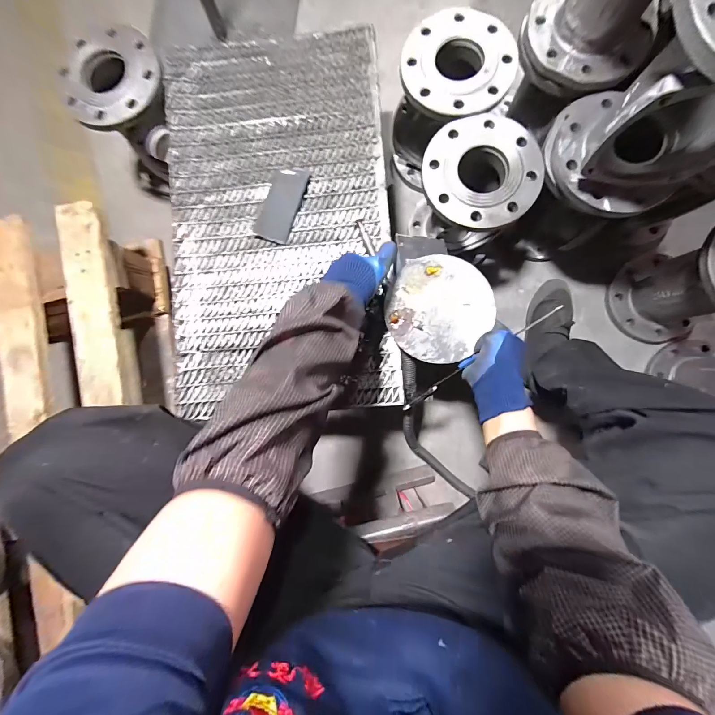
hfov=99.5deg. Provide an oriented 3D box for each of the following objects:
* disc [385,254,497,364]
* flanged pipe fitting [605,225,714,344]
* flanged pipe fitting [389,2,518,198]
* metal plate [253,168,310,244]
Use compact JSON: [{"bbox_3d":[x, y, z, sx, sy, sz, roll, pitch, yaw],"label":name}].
[{"bbox_3d":[0.128,-0.080,0.473,0.157,0.009,0.167,0,86,2],"label":"disc"},{"bbox_3d":[0.659,-0.138,0.589,0.179,0.234,0.193,-19,85,0],"label":"flanged pipe fitting"},{"bbox_3d":[0.174,-0.494,0.616,0.192,0.211,0.184,0,86,2],"label":"flanged pipe fitting"},{"bbox_3d":[-0.134,-0.271,0.534,0.060,0.008,0.134,18,86,-1],"label":"metal plate"}]

